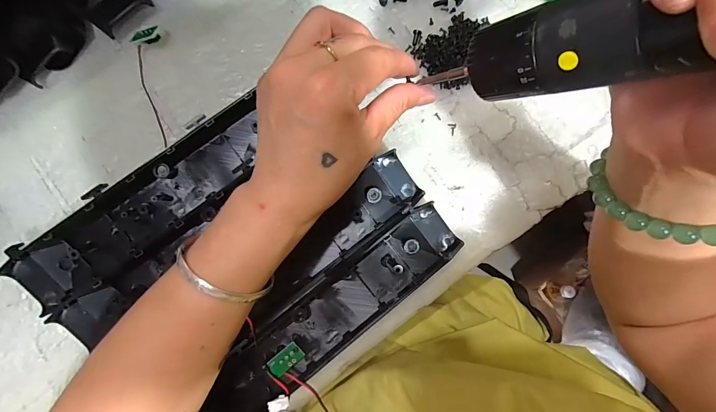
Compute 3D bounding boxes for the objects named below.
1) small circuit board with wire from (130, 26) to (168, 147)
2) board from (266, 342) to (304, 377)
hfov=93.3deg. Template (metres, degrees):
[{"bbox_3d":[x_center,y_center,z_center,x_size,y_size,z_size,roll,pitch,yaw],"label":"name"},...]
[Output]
[{"bbox_3d":[-0.174,-0.100,0.281,0.023,0.009,0.100,-5,86,-1],"label":"small circuit board with wire"},{"bbox_3d":[-0.055,0.119,0.260,0.028,0.005,0.016,-36,104,-7],"label":"board"}]

